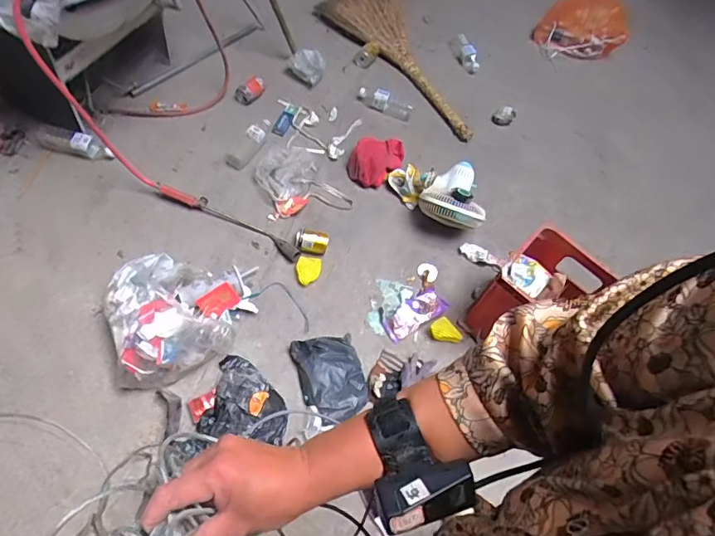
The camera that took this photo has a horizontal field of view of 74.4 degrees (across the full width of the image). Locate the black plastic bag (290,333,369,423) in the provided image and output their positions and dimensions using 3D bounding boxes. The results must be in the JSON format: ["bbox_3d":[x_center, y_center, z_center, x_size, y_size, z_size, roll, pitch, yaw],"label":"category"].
[{"bbox_3d":[-0.066,0.282,1.222,0.164,0.043,0.232,-18,66,-8],"label":"black plastic bag"}]

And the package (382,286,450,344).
[{"bbox_3d":[0.166,0.131,1.381,0.195,0.035,0.090,-33,69,-14],"label":"package"}]

